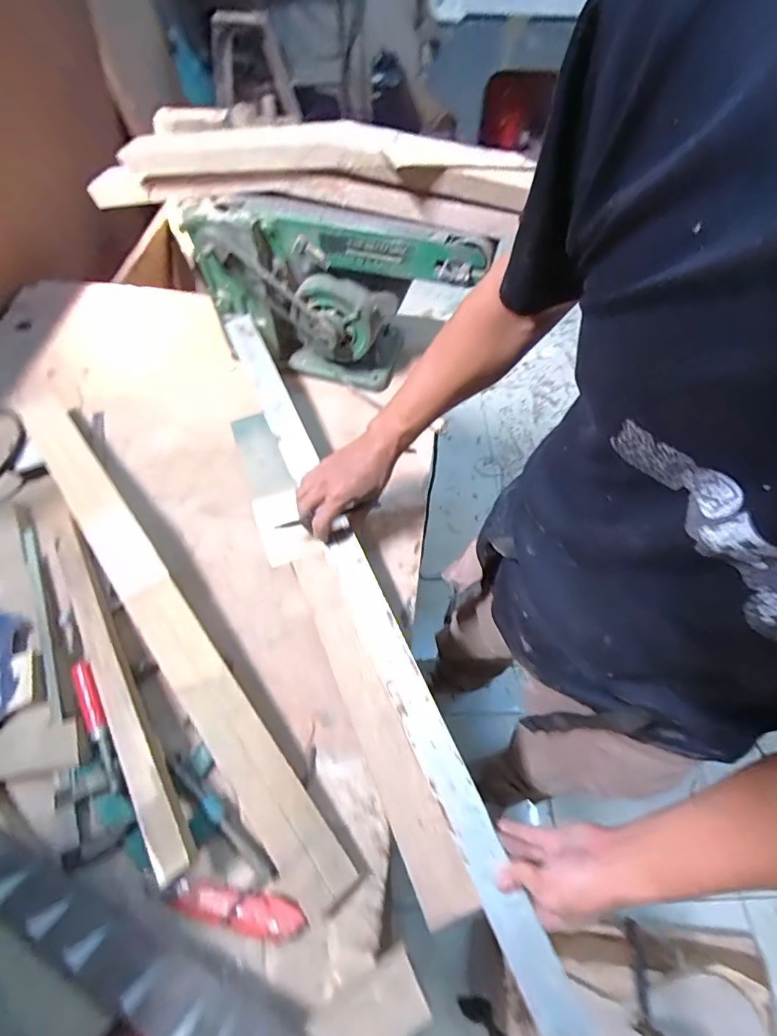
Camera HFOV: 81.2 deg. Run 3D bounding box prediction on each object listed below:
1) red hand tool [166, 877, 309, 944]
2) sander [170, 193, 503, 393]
[{"bbox_3d":[-0.157,0.398,0.460,0.143,0.026,0.033,7,61,3],"label":"red hand tool"},{"bbox_3d":[-0.078,-0.351,0.730,0.422,0.265,0.136,6,61,3],"label":"sander"}]

